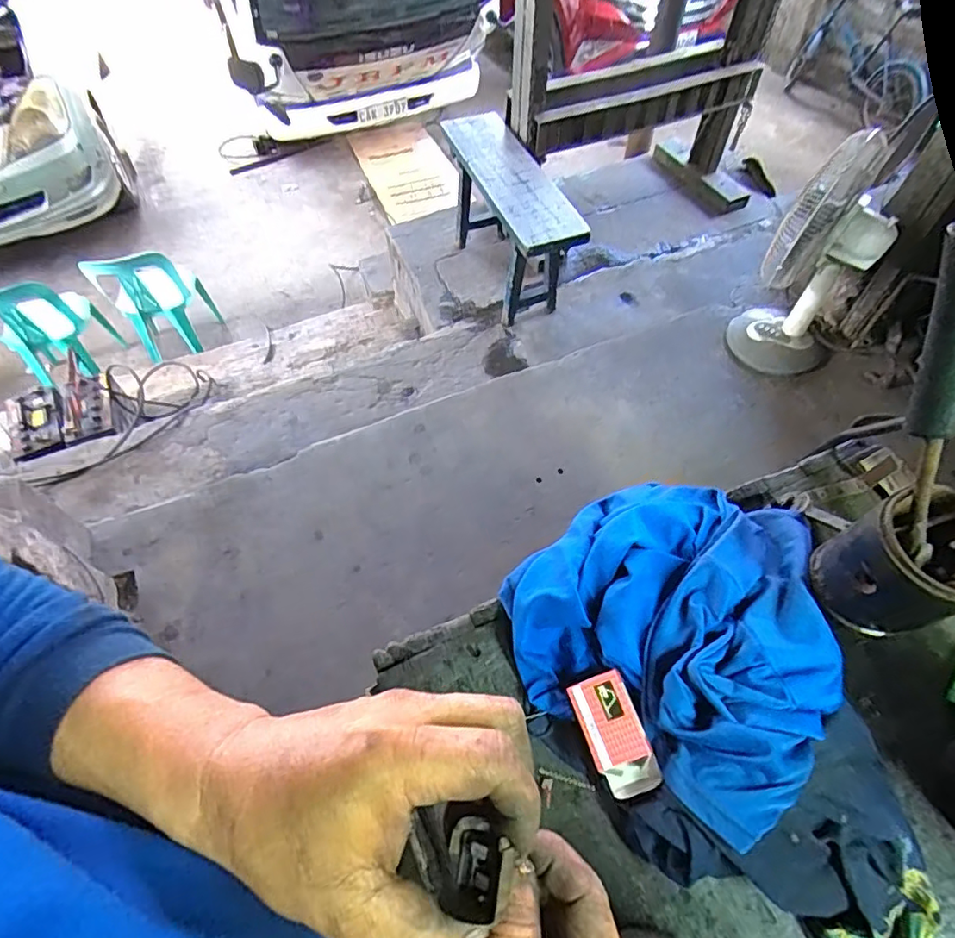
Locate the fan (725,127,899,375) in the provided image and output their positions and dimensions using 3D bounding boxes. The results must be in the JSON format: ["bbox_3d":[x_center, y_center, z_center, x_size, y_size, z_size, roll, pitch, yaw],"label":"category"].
[{"bbox_3d":[0.985,-0.603,1.606,0.271,0.595,0.369,30,63,18],"label":"fan"}]

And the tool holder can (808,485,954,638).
[{"bbox_3d":[0.297,0.070,0.392,0.079,0.100,0.075,0,58,0],"label":"tool holder can"}]

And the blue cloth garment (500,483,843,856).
[{"bbox_3d":[0.167,0.115,0.468,0.250,0.085,0.264,35,65,21],"label":"blue cloth garment"}]

